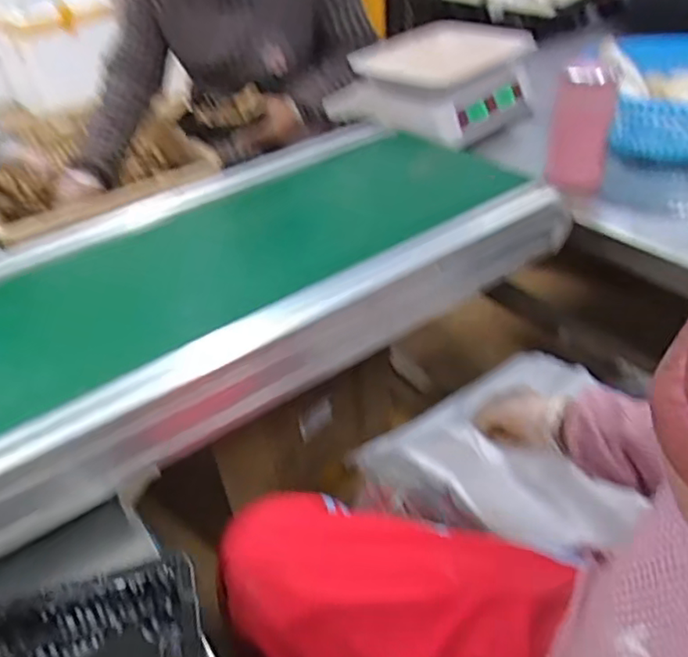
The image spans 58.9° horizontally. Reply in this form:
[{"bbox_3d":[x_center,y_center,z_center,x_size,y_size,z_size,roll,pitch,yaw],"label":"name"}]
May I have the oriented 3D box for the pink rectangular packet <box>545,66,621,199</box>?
[{"bbox_3d":[0.305,-0.253,0.786,0.073,0.159,0.024,8,40,17],"label":"pink rectangular packet"}]

